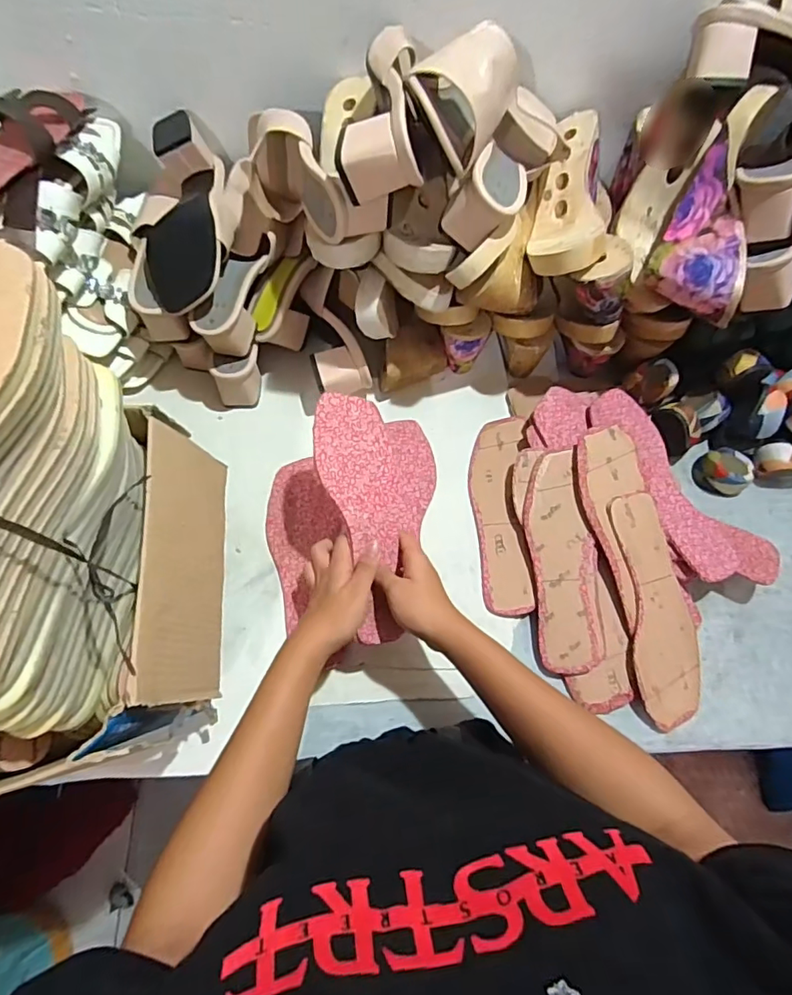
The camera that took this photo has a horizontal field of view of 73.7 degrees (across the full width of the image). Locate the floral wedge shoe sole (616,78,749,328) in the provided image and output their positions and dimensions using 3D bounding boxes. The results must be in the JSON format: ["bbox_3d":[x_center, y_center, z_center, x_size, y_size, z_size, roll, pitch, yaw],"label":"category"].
[{"bbox_3d":[0.295,-0.297,0.559,0.078,0.108,0.245,-6,81,-5],"label":"floral wedge shoe sole"}]

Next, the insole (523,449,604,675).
[{"bbox_3d":[0.183,0.067,0.581,0.067,0.012,0.235,-6,78,8],"label":"insole"}]

